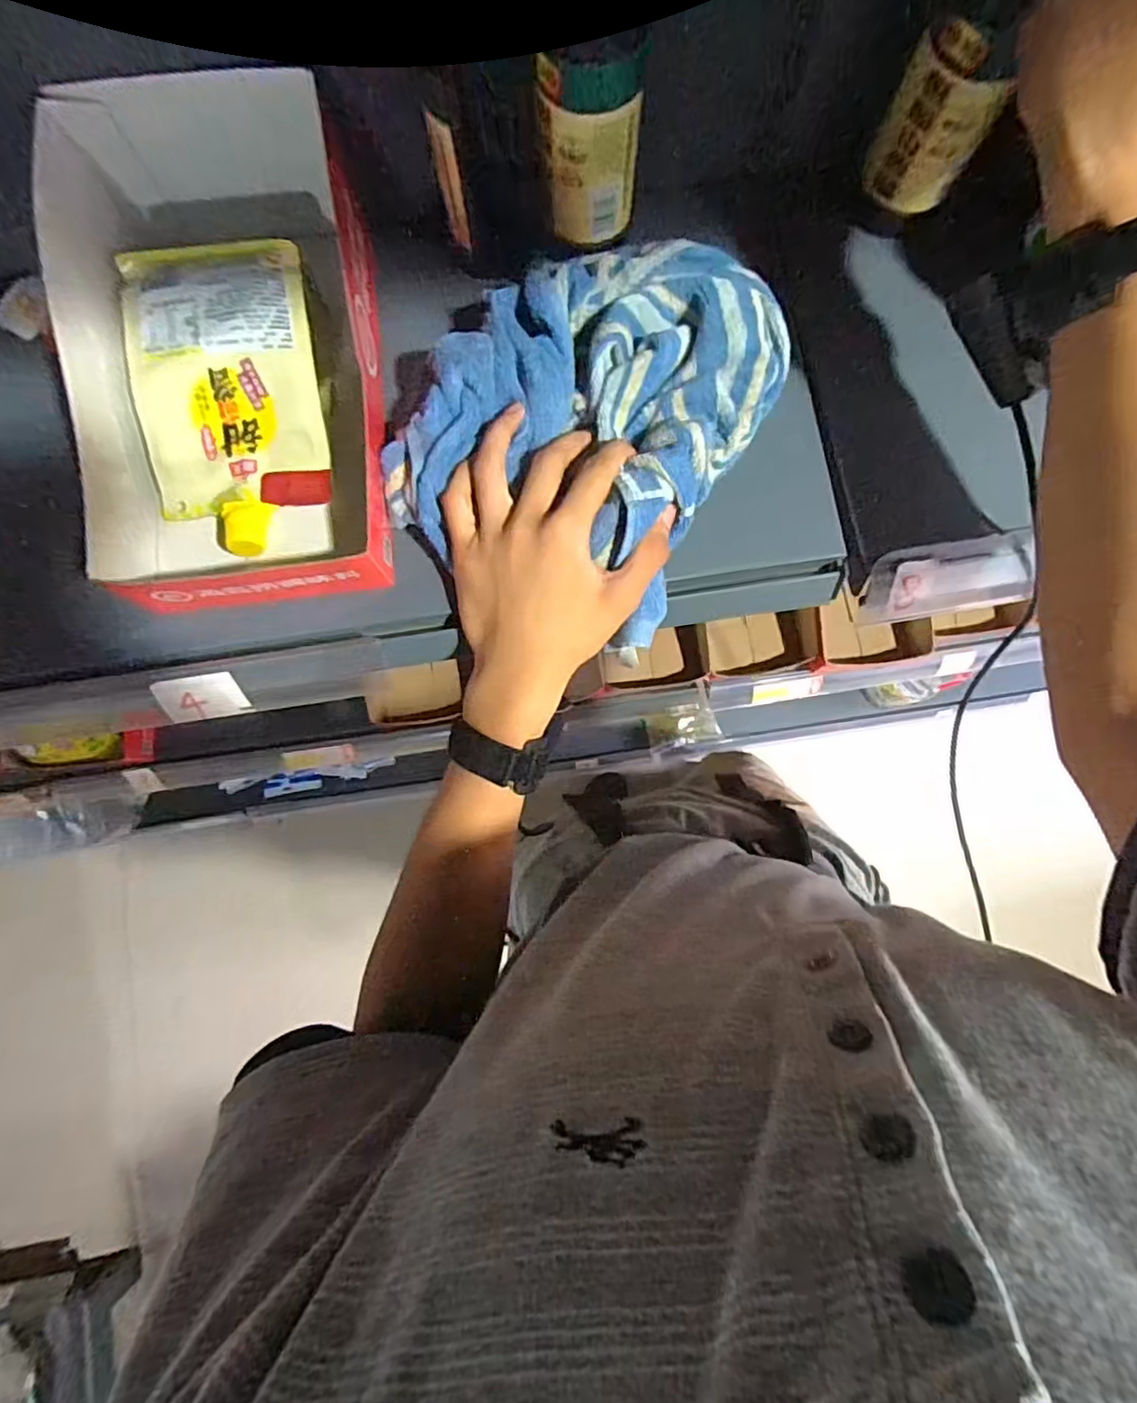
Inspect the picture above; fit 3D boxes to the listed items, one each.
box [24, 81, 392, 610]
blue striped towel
[{"bbox_3d":[-0.196,-0.217,0.390,0.161,0.121,0.315,-4,82,0],"label":"box"},{"bbox_3d":[0.017,-0.182,0.386,0.186,0.037,0.245,27,83,4],"label":"blue striped towel"}]

